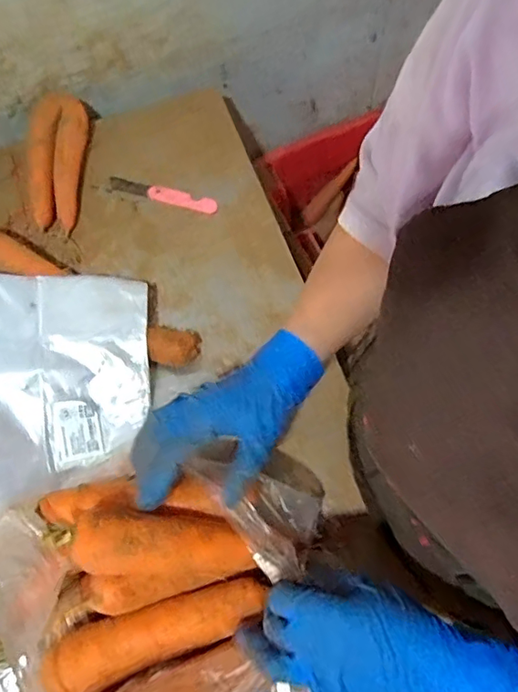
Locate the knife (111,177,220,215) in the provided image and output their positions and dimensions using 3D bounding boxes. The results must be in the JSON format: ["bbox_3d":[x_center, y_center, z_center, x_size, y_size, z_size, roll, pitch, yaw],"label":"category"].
[{"bbox_3d":[-0.120,-0.189,0.660,0.140,0.006,0.021,15,68,9],"label":"knife"}]

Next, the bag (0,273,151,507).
[{"bbox_3d":[-0.257,0.041,0.520,0.287,0.059,0.250,-1,72,-18],"label":"bag"}]

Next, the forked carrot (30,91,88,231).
[{"bbox_3d":[-0.256,-0.236,0.661,0.066,0.032,0.188,1,67,3],"label":"forked carrot"}]

